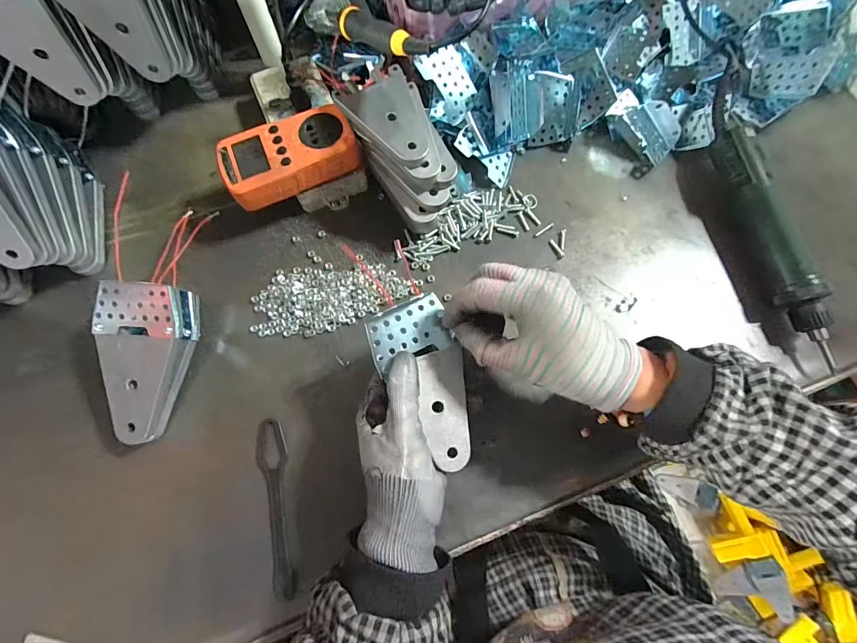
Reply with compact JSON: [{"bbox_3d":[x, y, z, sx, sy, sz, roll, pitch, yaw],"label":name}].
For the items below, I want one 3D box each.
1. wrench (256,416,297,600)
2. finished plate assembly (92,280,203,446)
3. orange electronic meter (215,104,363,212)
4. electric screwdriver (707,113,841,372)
[{"bbox_3d":[-0.131,0.157,0.340,0.026,0.009,0.142,-12,73,-2],"label":"wrench"},{"bbox_3d":[-0.242,0.036,0.342,0.062,0.062,0.126,-3,73,0],"label":"finished plate assembly"},{"bbox_3d":[-0.132,-0.160,0.378,0.122,0.028,0.066,-23,74,-6],"label":"orange electronic meter"},{"bbox_3d":[0.327,-0.085,0.383,0.038,0.035,0.252,-11,73,-2],"label":"electric screwdriver"}]

